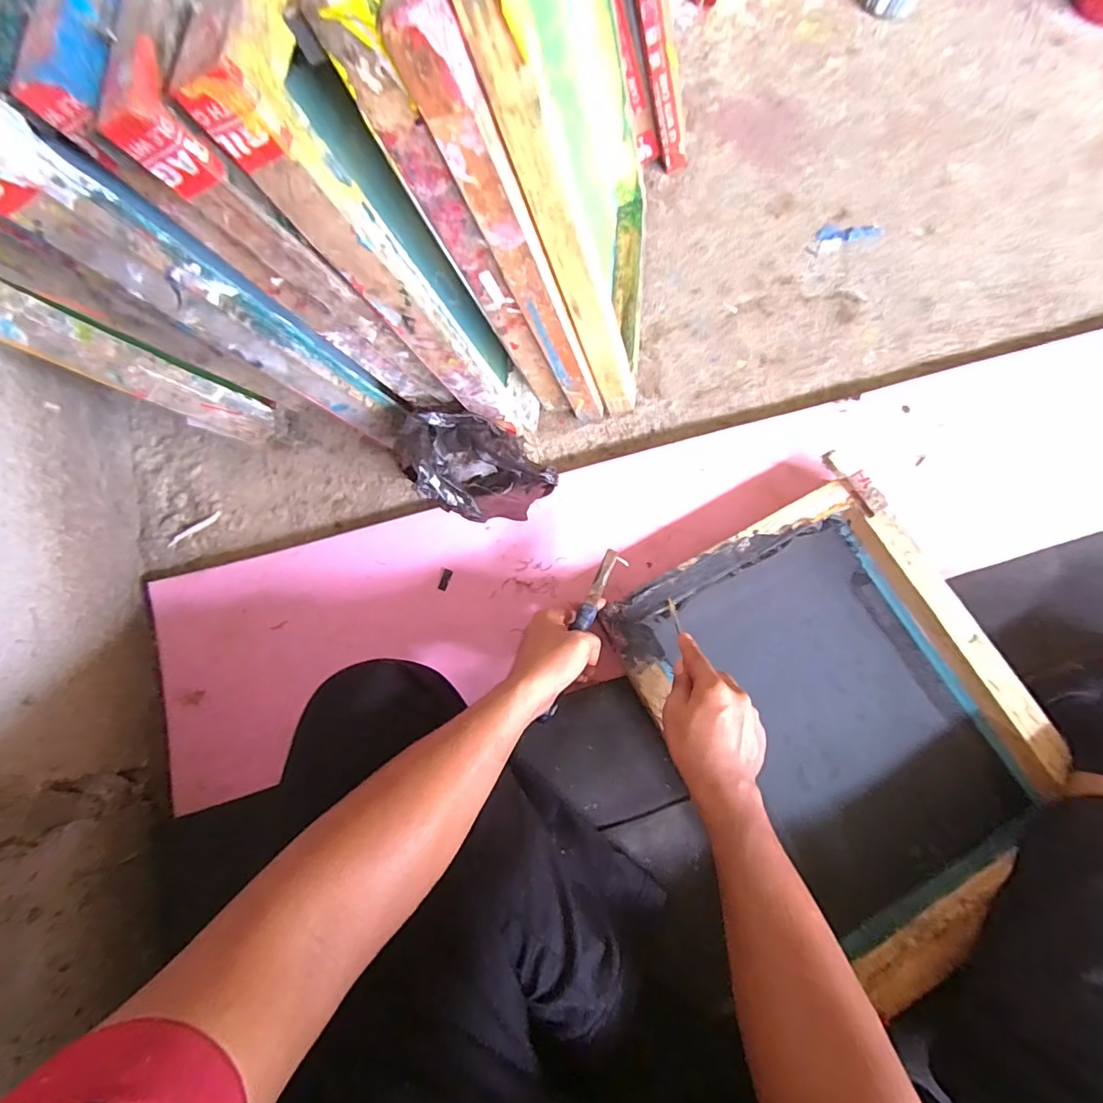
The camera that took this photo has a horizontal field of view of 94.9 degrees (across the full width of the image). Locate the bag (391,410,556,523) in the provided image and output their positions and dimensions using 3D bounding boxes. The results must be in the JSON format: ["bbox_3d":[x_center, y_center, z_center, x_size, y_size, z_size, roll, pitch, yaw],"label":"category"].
[{"bbox_3d":[-0.090,-0.089,0.578,0.121,0.181,0.139,-40,78,-9],"label":"bag"}]

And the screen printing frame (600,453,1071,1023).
[{"bbox_3d":[0.324,0.165,0.572,0.354,0.065,0.435,-34,76,-7],"label":"screen printing frame"}]

